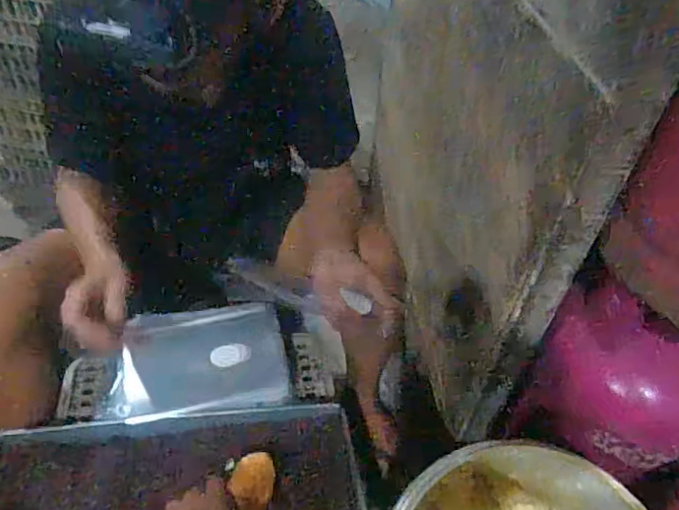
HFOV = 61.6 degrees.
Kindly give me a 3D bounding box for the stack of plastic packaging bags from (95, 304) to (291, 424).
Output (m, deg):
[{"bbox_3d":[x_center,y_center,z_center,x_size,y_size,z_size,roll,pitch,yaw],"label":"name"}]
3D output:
[{"bbox_3d":[-0.208,0.155,0.838,0.252,0.025,0.144,-5,83,-14],"label":"stack of plastic packaging bags"}]

